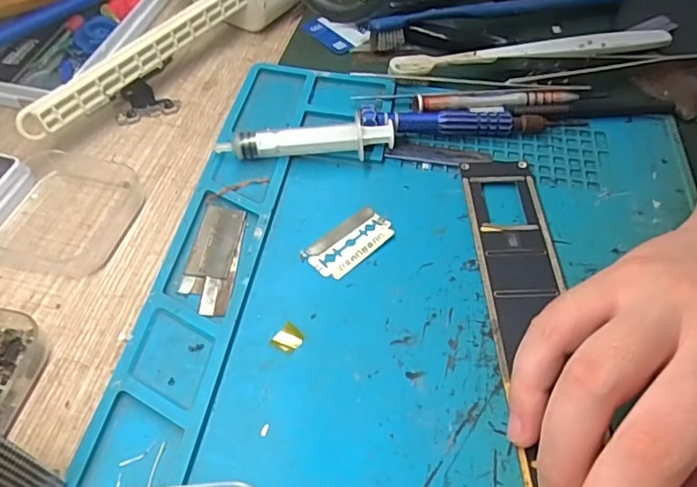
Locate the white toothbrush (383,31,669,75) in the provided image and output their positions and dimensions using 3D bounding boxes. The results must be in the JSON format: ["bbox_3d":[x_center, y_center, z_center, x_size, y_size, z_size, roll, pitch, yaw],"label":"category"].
[{"bbox_3d":[0.115,-0.117,0.325,0.180,0.007,0.016,-10,53,-9],"label":"white toothbrush"}]

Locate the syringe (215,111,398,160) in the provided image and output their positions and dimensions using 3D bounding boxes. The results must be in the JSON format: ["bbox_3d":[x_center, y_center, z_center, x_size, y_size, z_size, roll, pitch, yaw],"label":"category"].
[{"bbox_3d":[-0.021,-0.052,0.276,0.089,0.018,0.016,-5,53,-5],"label":"syringe"}]

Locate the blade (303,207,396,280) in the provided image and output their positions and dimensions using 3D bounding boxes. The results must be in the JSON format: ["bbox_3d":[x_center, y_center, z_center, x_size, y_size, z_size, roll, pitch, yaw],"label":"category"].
[{"bbox_3d":[0.001,-0.001,0.249,0.042,0.004,0.022,-36,61,-25],"label":"blade"}]

